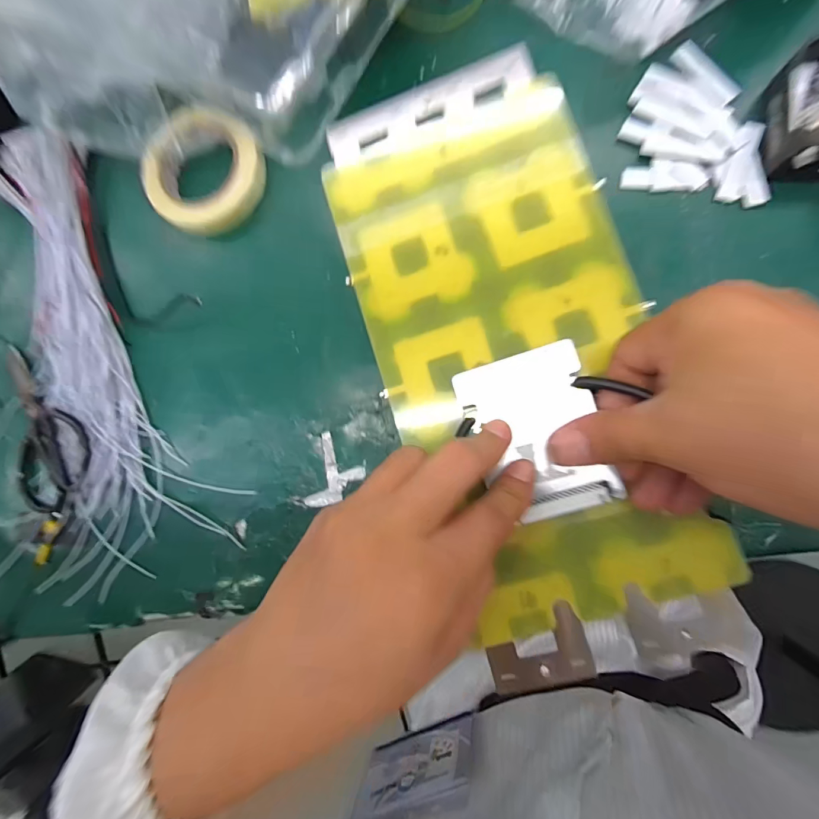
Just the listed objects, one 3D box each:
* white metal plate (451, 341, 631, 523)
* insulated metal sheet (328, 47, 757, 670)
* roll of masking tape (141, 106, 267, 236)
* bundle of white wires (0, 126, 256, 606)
[{"bbox_3d":[0.062,0.012,0.203,0.059,0.008,0.079,-18,87,8],"label":"white metal plate"},{"bbox_3d":[0.054,-0.029,0.218,0.138,0.004,0.326,-17,83,8],"label":"insulated metal sheet"},{"bbox_3d":[-0.201,-0.232,0.409,0.110,0.042,0.112,-1,86,10],"label":"roll of masking tape"},{"bbox_3d":[-0.348,-0.043,0.415,0.203,0.025,0.460,-33,82,6],"label":"bundle of white wires"}]

